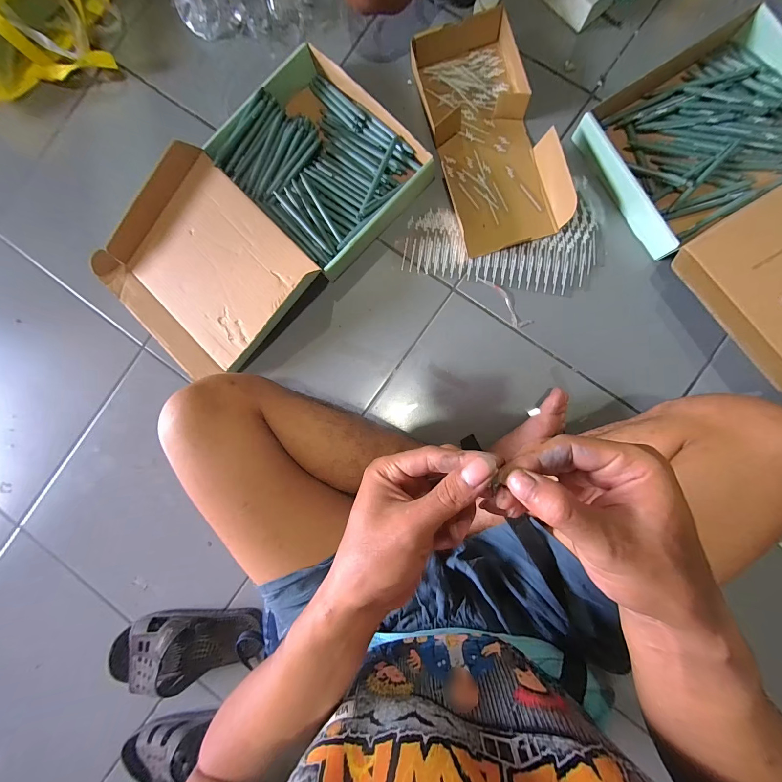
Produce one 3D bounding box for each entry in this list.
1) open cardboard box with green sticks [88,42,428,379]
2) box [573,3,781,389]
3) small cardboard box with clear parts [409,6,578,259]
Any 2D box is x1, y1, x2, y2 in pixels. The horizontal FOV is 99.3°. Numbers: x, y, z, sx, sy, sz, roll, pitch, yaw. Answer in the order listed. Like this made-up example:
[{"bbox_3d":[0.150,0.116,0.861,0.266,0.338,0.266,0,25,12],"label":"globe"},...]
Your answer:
[{"bbox_3d":[-0.229,-0.291,0.576,0.556,0.059,0.324,-44,85,1],"label":"open cardboard box with green sticks"},{"bbox_3d":[0.570,-0.270,0.496,0.355,0.096,0.561,-30,86,2],"label":"box"},{"bbox_3d":[0.166,-0.427,0.557,0.180,0.043,0.369,-17,86,3],"label":"small cardboard box with clear parts"}]

